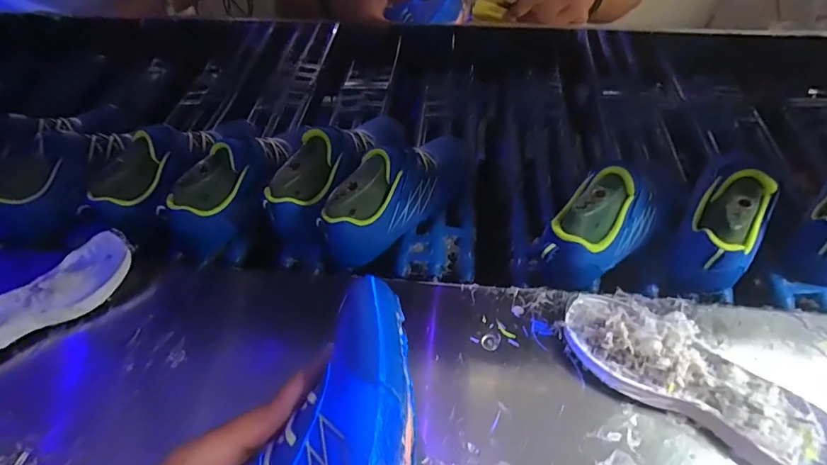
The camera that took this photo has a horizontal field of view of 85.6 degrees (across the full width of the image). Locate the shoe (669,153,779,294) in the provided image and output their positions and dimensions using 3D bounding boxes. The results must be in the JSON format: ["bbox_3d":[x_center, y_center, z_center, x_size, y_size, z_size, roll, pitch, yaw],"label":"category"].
[{"bbox_3d":[0.332,-0.004,0.479,0.075,0.097,0.151,23,82,23],"label":"shoe"}]

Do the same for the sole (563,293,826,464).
[{"bbox_3d":[0.231,0.123,0.375,0.213,0.046,0.071,26,55,23],"label":"sole"}]

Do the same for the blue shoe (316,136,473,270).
[{"bbox_3d":[-0.006,-0.064,0.553,0.075,0.095,0.260,25,56,31],"label":"blue shoe"}]

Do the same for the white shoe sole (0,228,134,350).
[{"bbox_3d":[-0.388,0.066,0.462,0.190,0.043,0.073,-35,56,-24],"label":"white shoe sole"}]

